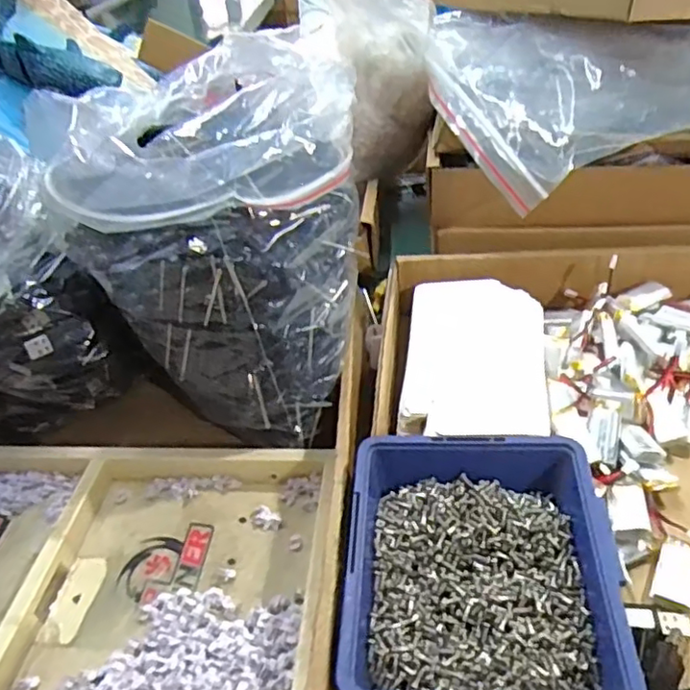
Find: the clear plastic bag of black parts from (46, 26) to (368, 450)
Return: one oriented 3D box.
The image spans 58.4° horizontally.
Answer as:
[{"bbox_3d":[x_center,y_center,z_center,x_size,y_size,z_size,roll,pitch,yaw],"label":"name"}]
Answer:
[{"bbox_3d":[-0.079,-0.075,0.431,0.176,0.231,0.205,-7,38,-1],"label":"clear plastic bag of black parts"}]

